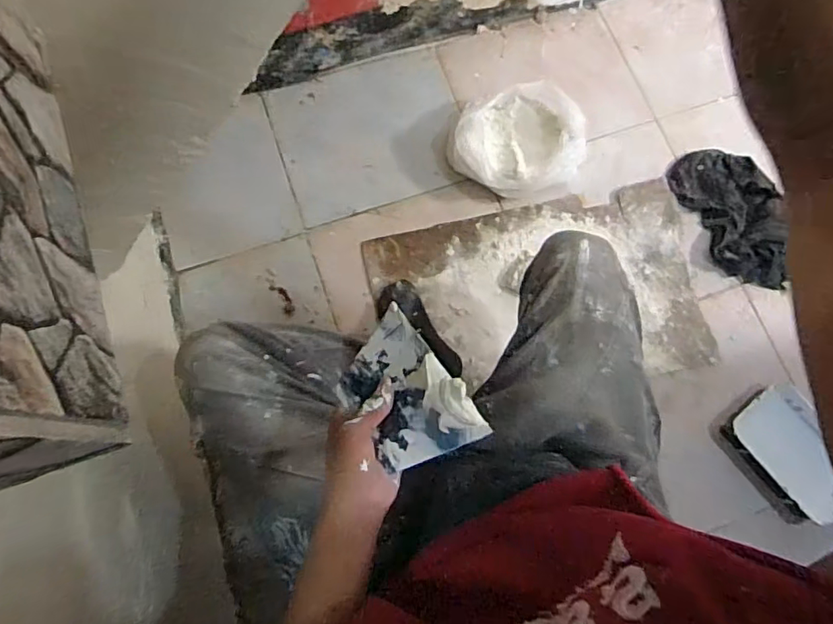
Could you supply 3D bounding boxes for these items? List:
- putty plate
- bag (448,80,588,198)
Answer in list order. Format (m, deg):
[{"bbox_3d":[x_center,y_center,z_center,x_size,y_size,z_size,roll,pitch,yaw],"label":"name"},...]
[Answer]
[{"bbox_3d":[-0.010,0.077,0.469,0.097,0.013,0.134,-48,67,12],"label":"putty plate"},{"bbox_3d":[0.211,-0.355,1.091,0.279,0.113,0.233,-17,77,-7],"label":"bag"}]

